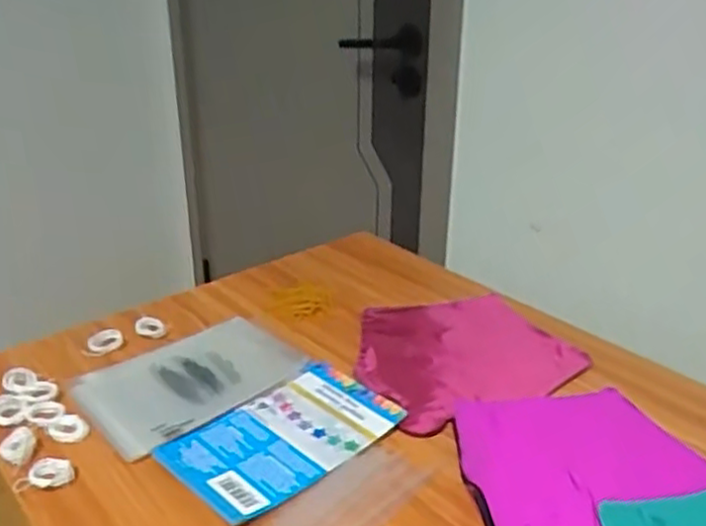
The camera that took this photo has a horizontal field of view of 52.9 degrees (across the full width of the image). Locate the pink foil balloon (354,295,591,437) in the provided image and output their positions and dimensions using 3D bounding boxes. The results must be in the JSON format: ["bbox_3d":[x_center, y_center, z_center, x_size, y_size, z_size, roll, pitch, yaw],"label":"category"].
[{"bbox_3d":[0.101,0.091,0.745,0.228,0.015,0.201,-14,28,-28],"label":"pink foil balloon"}]

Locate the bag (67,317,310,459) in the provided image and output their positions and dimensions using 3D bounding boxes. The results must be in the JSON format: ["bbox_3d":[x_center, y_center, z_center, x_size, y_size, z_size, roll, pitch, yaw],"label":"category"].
[{"bbox_3d":[-0.158,0.106,0.680,0.188,0.014,0.142,-21,33,-39],"label":"bag"}]

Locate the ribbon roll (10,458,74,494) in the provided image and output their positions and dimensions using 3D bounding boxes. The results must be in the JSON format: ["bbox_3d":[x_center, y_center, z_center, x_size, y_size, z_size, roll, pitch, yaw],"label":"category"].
[{"bbox_3d":[-0.245,0.168,0.561,0.045,0.012,0.023,-10,27,-21],"label":"ribbon roll"}]

